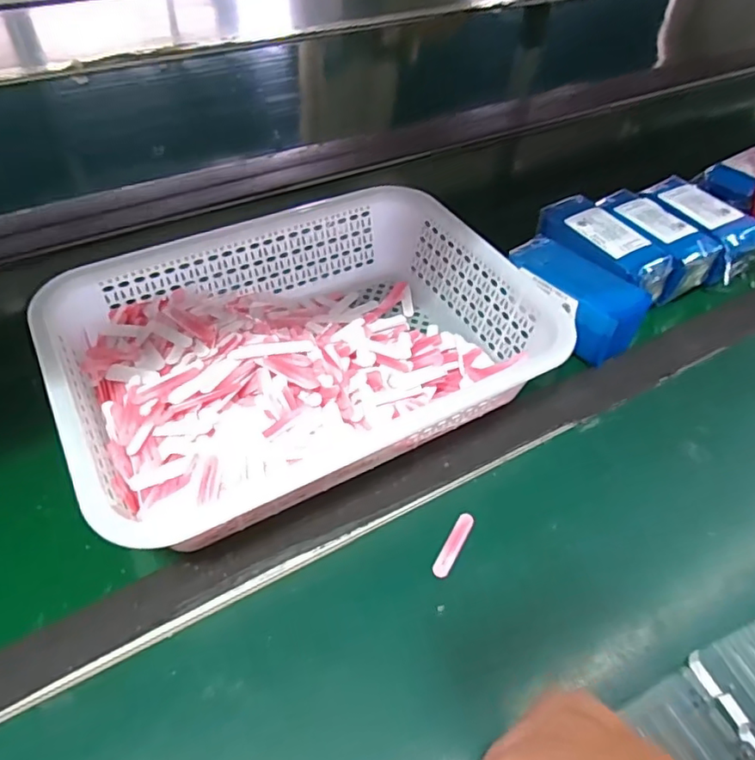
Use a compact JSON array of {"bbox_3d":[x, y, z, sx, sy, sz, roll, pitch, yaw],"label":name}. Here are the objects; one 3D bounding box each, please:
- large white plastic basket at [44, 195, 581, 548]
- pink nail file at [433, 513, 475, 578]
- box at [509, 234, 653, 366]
[{"bbox_3d":[-0.062,-0.029,0.470,0.356,0.078,0.252,-22,52,-21],"label":"large white plastic basket"},{"bbox_3d":[0.054,0.113,0.400,0.012,0.004,0.052,24,51,18],"label":"pink nail file"},{"bbox_3d":[0.181,-0.074,0.539,0.133,0.058,0.072,36,55,26],"label":"box"}]

